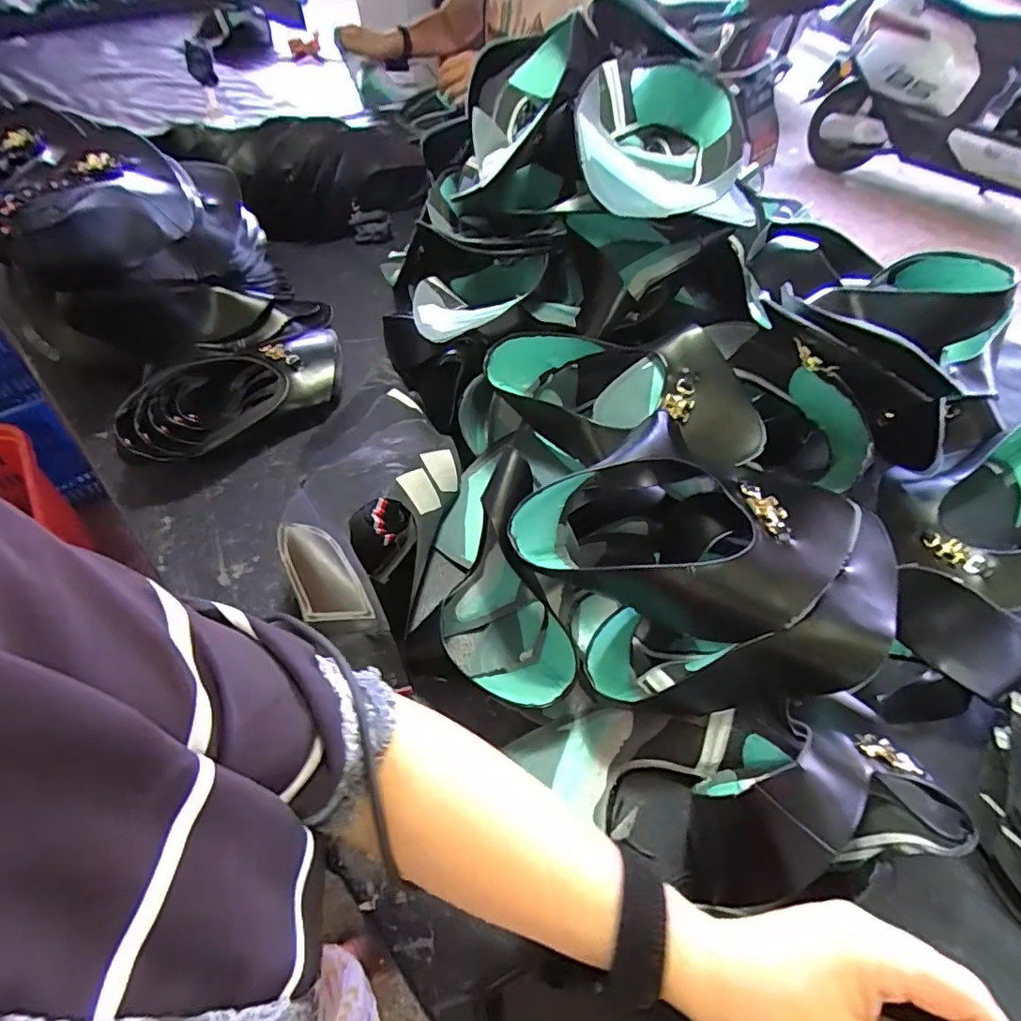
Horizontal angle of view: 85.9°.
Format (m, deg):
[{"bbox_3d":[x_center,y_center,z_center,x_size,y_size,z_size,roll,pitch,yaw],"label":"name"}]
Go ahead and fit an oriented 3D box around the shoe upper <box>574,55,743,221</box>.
[{"bbox_3d":[0.157,-0.396,0.562,0.157,0.077,0.263,15,54,10],"label":"shoe upper"}]

